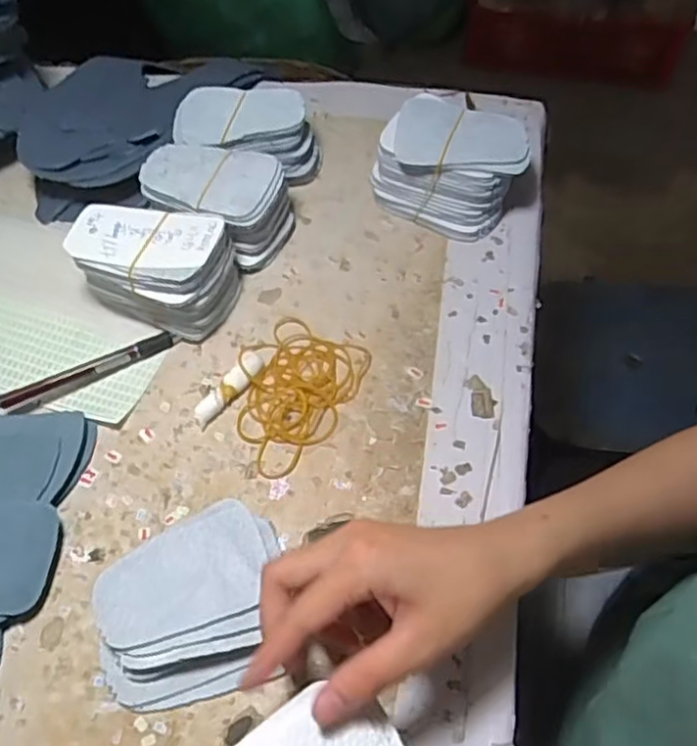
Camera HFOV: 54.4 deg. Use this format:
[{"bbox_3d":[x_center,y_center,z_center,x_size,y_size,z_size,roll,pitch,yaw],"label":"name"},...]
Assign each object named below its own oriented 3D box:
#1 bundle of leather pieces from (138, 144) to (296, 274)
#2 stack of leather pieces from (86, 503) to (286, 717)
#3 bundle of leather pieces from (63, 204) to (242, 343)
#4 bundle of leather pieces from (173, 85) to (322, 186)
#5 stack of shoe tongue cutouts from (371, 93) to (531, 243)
[{"bbox_3d":[-0.097,-0.131,0.518,0.106,0.063,0.072,21,61,15],"label":"bundle of leather pieces"},{"bbox_3d":[-0.086,0.129,0.378,0.110,0.026,0.085,-34,62,-18],"label":"stack of leather pieces"},{"bbox_3d":[-0.137,-0.074,0.482,0.103,0.063,0.070,12,59,10],"label":"bundle of leather pieces"},{"bbox_3d":[-0.082,-0.190,0.552,0.110,0.057,0.071,2,58,4],"label":"bundle of leather pieces"},{"bbox_3d":[0.081,-0.160,0.525,0.103,0.063,0.085,31,64,20],"label":"stack of shoe tongue cutouts"}]

